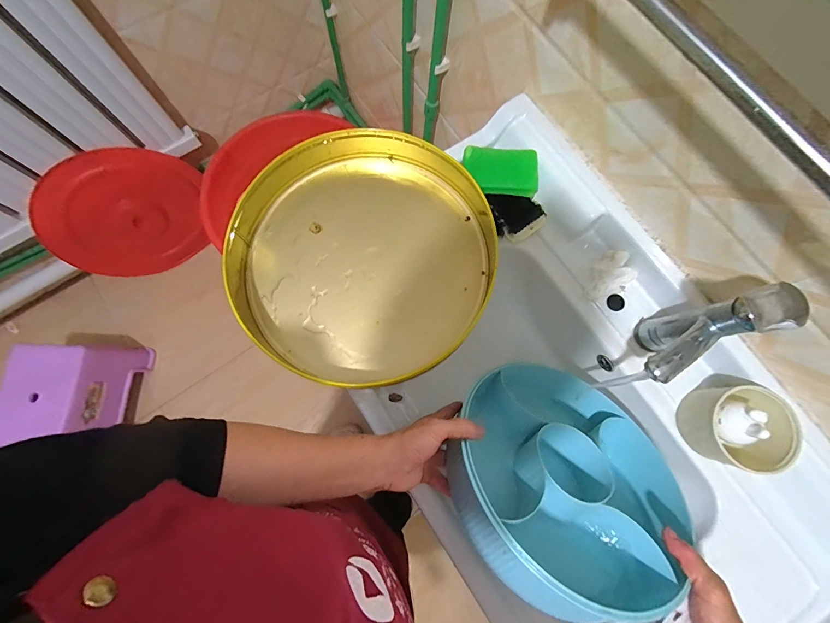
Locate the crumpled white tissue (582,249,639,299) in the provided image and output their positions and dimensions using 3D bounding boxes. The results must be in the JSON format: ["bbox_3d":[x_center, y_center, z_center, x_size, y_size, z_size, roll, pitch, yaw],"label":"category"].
[{"bbox_3d":[0.277,-0.048,0.508,0.054,0.032,0.070,44,79,9],"label":"crumpled white tissue"}]

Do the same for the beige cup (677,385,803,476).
[{"bbox_3d":[0.394,0.141,0.432,0.091,0.077,0.092,0,76,-1],"label":"beige cup"}]

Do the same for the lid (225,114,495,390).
[{"bbox_3d":[-0.070,-0.080,0.480,0.338,0.059,0.340,0,76,-1],"label":"lid"}]

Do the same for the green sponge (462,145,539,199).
[{"bbox_3d":[0.123,-0.198,0.513,0.102,0.024,0.070,0,76,-1],"label":"green sponge"}]

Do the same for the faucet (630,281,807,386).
[{"bbox_3d":[0.306,0.030,0.408,0.133,0.187,0.049,-31,79,-8],"label":"faucet"}]

